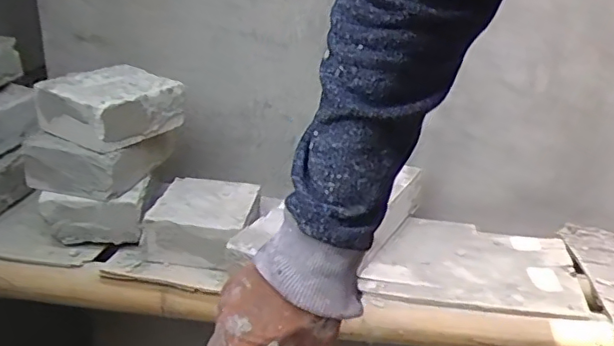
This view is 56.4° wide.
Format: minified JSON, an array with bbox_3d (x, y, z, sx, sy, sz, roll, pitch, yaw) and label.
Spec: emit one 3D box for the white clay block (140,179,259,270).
[{"bbox_3d":[-0.220,0.098,1.247,0.201,0.110,0.287,4,21,6],"label":"white clay block"}]

